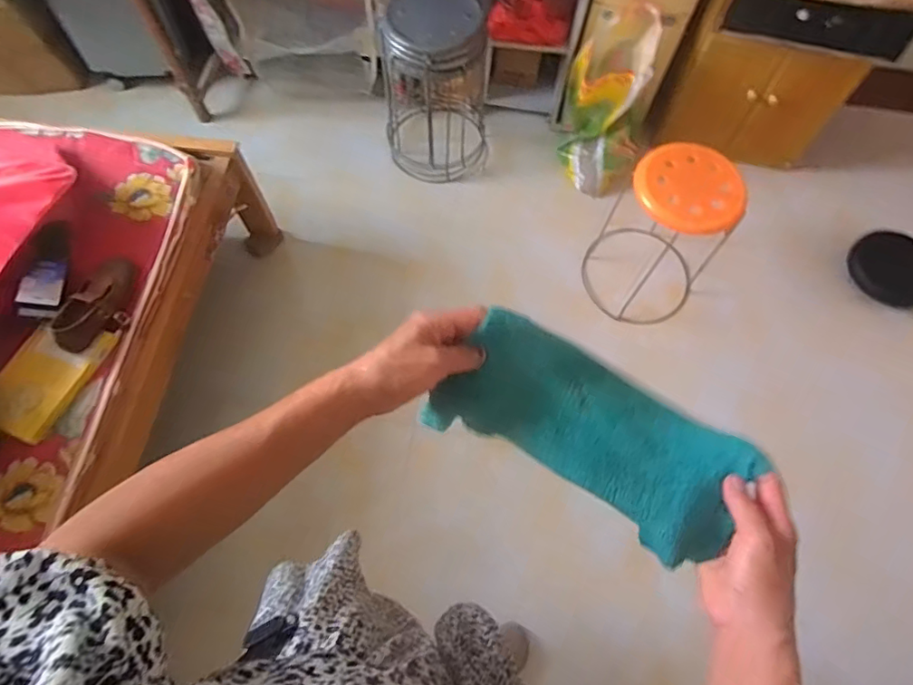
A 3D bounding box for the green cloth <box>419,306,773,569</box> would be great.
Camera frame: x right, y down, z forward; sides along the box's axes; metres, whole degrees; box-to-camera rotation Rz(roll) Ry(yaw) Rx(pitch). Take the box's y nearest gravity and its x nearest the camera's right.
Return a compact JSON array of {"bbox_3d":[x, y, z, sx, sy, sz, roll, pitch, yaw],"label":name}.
[{"bbox_3d":[0.119,0.077,0.459,0.265,0.071,0.122,28,69,2],"label":"green cloth"}]

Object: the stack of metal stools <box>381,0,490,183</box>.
[{"bbox_3d":[-0.058,-0.804,1.705,0.349,0.487,0.315,1,67,-1],"label":"stack of metal stools"}]

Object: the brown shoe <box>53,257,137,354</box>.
[{"bbox_3d":[-0.755,-0.084,1.122,0.105,0.055,0.228,14,67,4],"label":"brown shoe"}]

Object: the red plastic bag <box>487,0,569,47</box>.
[{"bbox_3d":[0.234,-1.039,1.687,0.256,0.152,0.094,12,67,3],"label":"red plastic bag"}]

